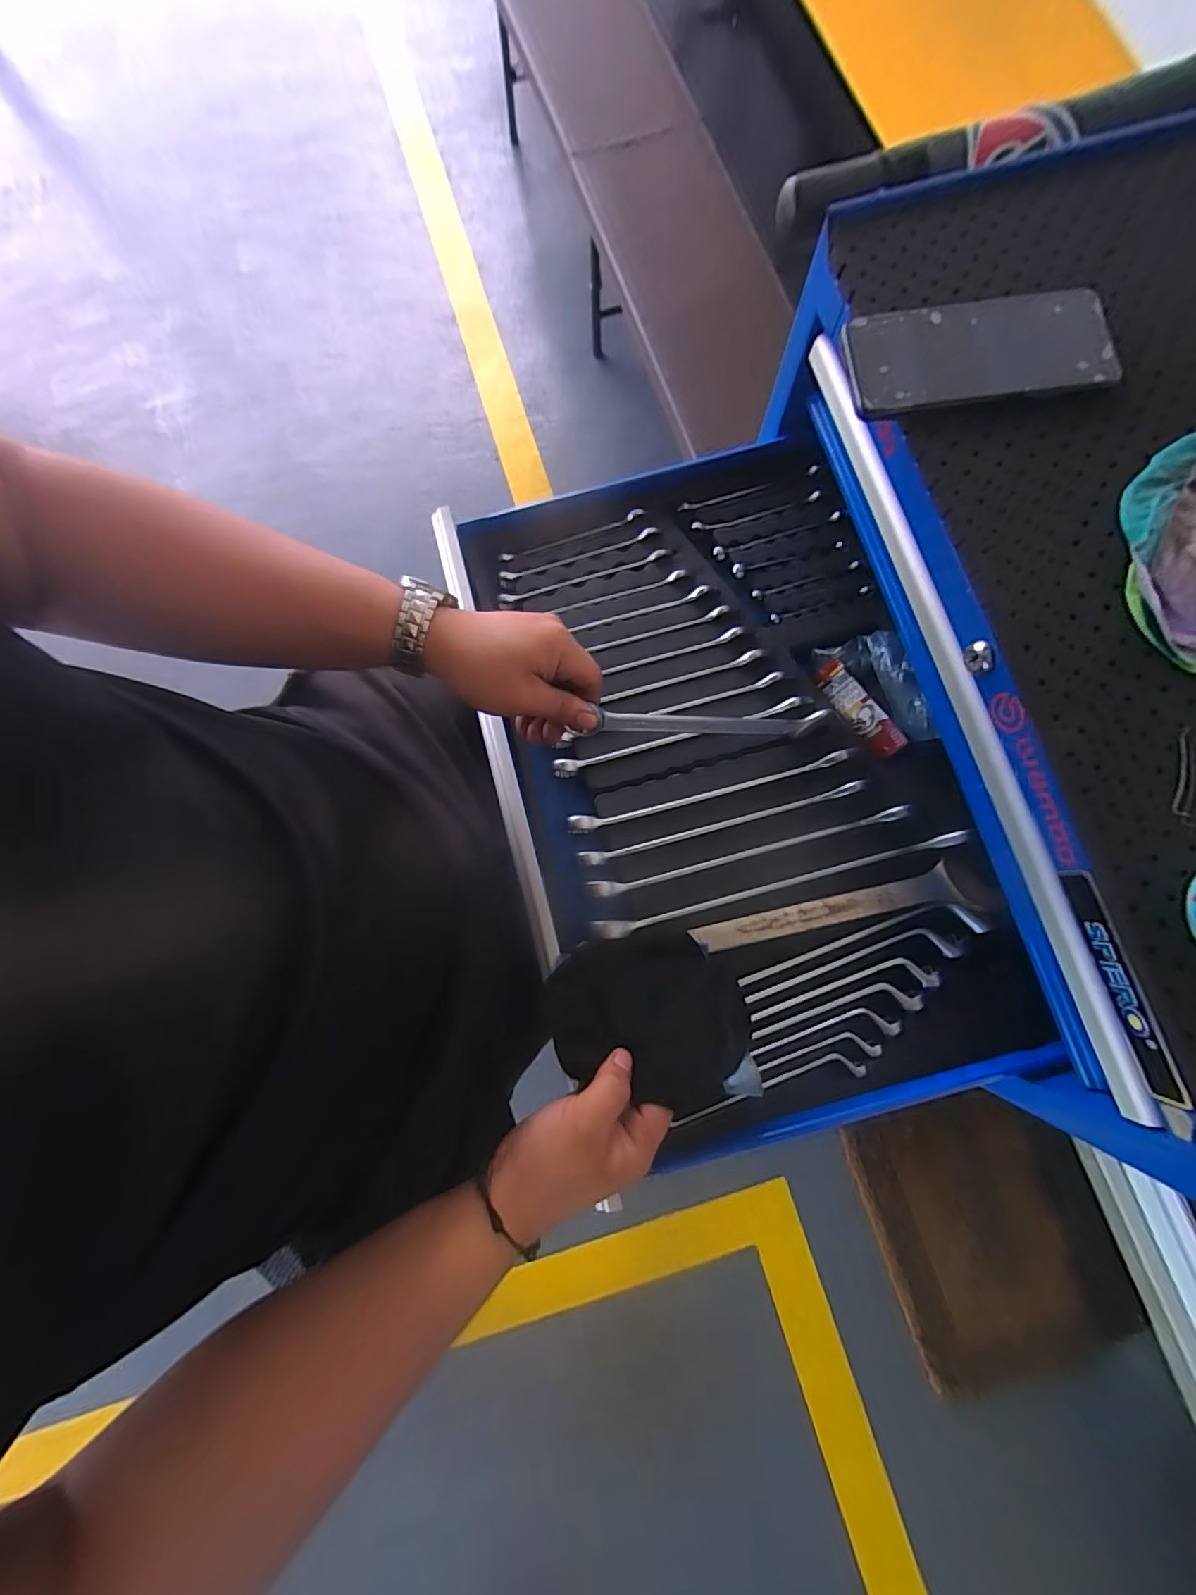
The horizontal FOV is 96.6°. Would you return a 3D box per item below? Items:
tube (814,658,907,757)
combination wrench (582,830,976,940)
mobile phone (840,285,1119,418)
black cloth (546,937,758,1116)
[{"bbox_3d":[0.232,-0.079,0.475,0.022,0.018,0.097,-34,80,-8],"label":"tube"},{"bbox_3d":[0.146,0.072,0.433,0.305,0.035,0.015,-13,78,-4],"label":"combination wrench"},{"bbox_3d":[0.245,-0.288,0.341,0.156,0.008,0.074,-4,78,-2],"label":"mobile phone"},{"bbox_3d":[0.036,0.158,0.391,0.138,0.016,0.125,-7,37,-6],"label":"black cloth"}]

